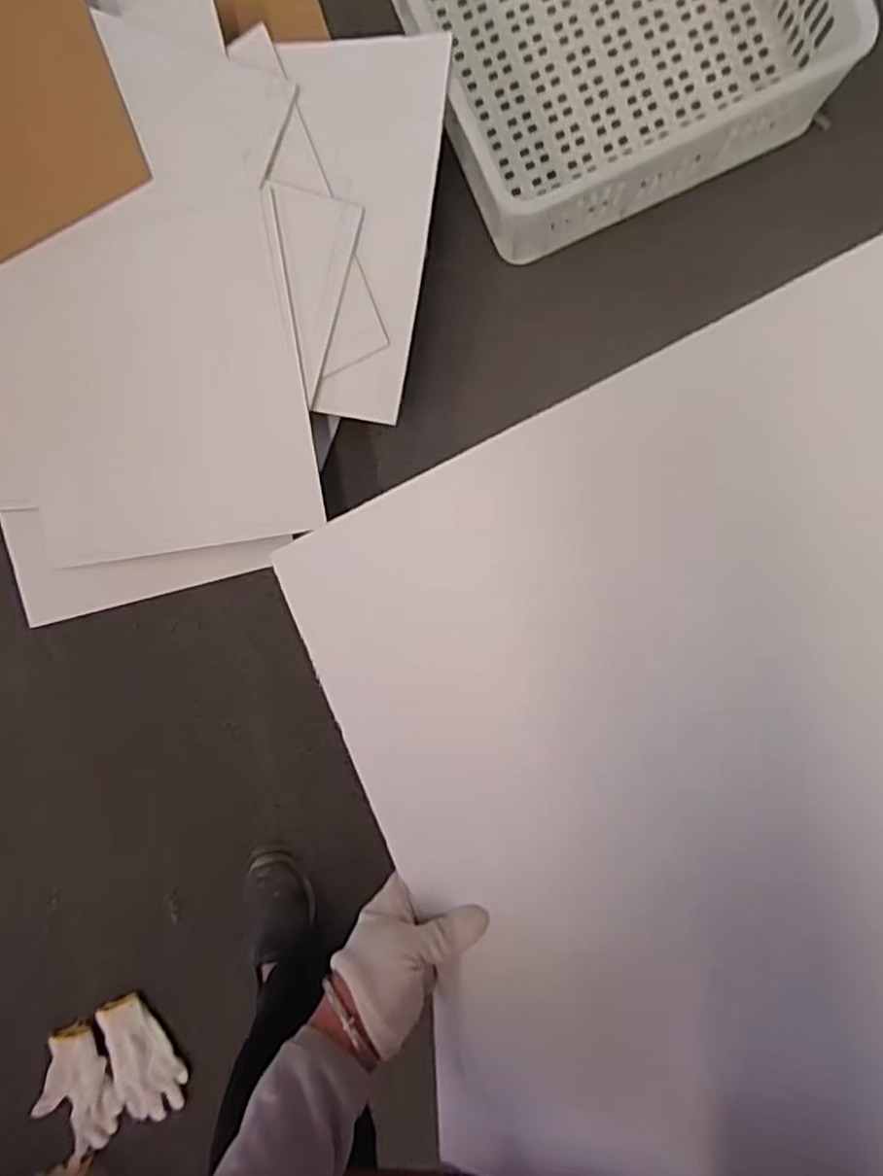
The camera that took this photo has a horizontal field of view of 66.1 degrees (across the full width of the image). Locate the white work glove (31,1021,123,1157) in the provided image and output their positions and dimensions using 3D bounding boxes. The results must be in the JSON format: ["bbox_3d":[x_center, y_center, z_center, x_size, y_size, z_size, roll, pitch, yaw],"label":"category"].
[{"bbox_3d":[-0.522,0.720,0.975,0.106,0.033,0.172,-21,94,5],"label":"white work glove"}]

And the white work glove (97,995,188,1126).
[{"bbox_3d":[-0.420,0.667,0.966,0.106,0.021,0.179,-13,95,5],"label":"white work glove"}]

